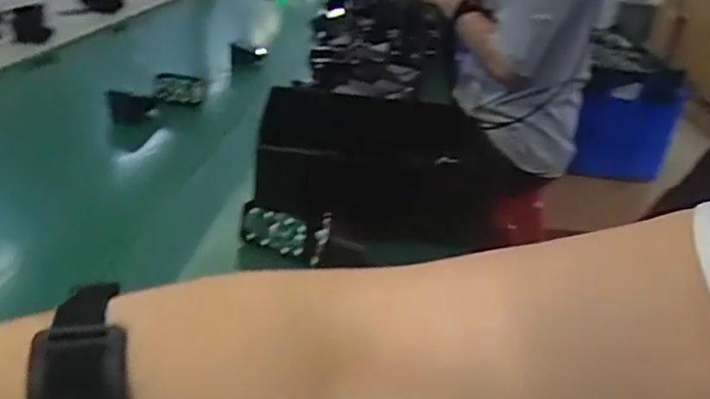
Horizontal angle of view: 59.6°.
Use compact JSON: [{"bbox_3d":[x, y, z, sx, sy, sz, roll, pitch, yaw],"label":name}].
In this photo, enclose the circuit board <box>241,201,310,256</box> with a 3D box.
[{"bbox_3d":[-0.072,0.027,0.554,0.064,0.038,0.012,14,26,15],"label":"circuit board"}]

